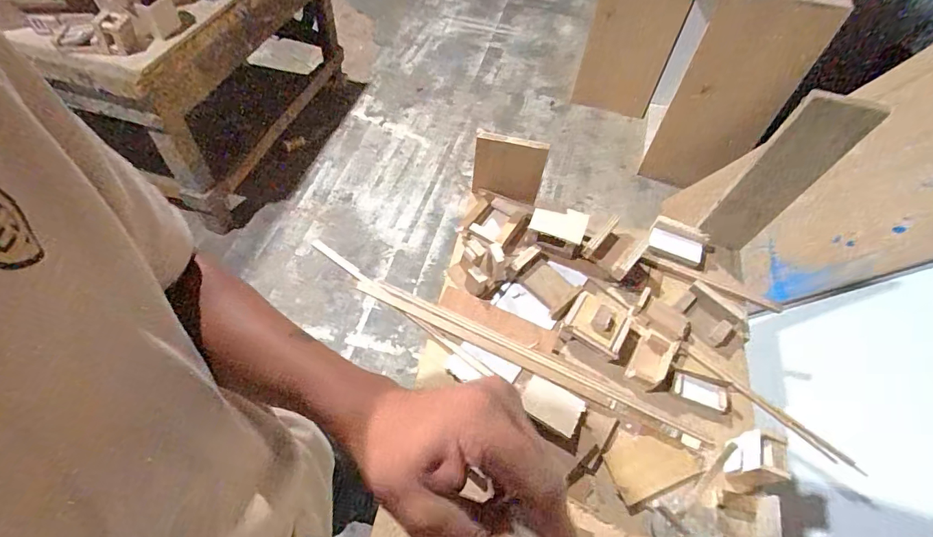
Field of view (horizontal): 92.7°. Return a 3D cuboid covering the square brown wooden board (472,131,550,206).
[{"bbox_3d":[0.078,-0.185,0.834,0.128,0.137,0.022,13,56,6],"label":"square brown wooden board"}]

